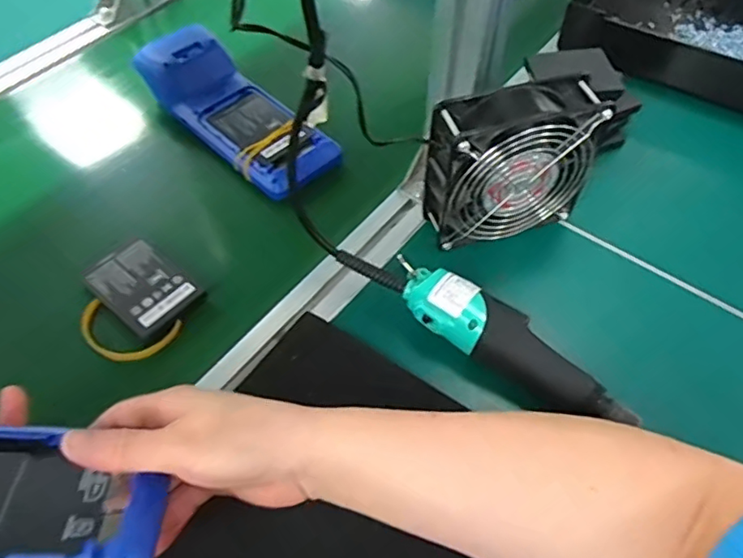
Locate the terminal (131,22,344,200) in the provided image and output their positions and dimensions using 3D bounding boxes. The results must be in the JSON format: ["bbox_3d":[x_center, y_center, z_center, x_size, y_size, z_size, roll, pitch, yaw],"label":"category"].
[{"bbox_3d":[-0.130,-0.165,0.531,0.079,0.040,0.226,-38,64,-23],"label":"terminal"}]

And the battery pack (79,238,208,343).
[{"bbox_3d":[-0.179,0.004,0.442,0.089,0.008,0.059,37,63,22],"label":"battery pack"}]

